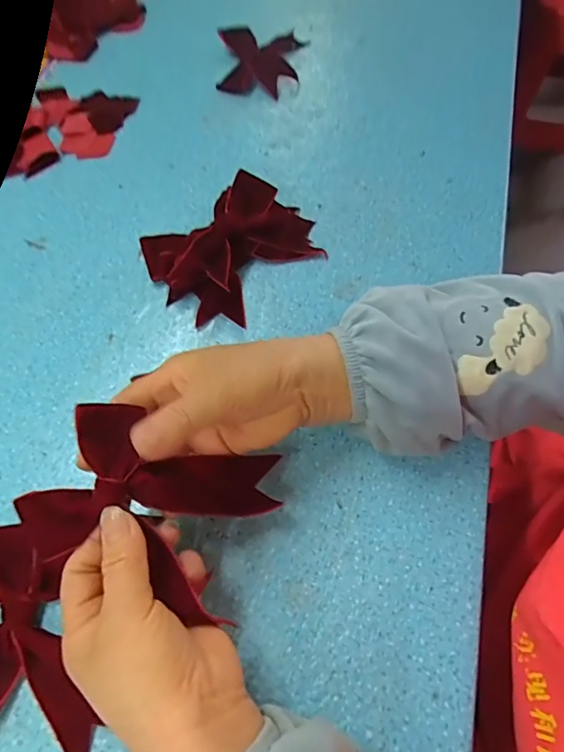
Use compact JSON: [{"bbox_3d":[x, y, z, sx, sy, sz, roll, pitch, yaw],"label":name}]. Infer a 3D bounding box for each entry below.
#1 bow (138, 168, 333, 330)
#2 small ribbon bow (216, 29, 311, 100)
[{"bbox_3d":[-0.037,-0.115,0.415,0.149,0.044,0.110,-33,65,-15],"label":"bow"},{"bbox_3d":[-0.024,-0.383,0.578,0.103,0.022,0.138,-6,61,-2],"label":"small ribbon bow"}]

